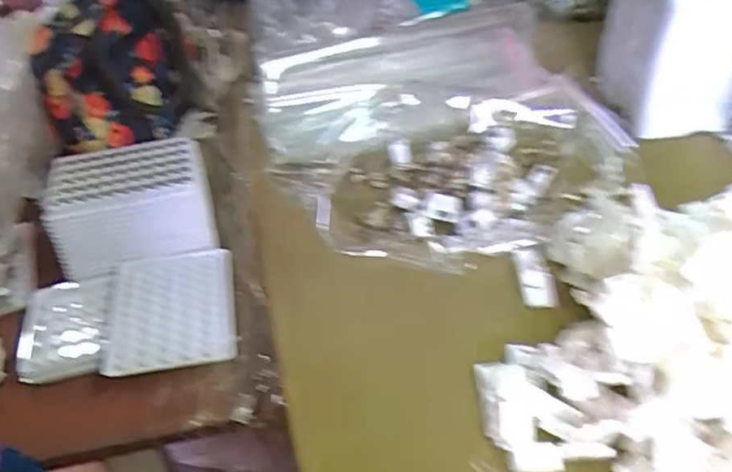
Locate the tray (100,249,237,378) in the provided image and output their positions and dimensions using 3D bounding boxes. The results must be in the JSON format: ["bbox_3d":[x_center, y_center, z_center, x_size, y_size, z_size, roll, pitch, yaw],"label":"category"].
[{"bbox_3d":[-0.157,0.062,0.522,0.097,0.019,0.117,-9,39,-7],"label":"tray"}]

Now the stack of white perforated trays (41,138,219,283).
[{"bbox_3d":[-0.209,-0.025,0.581,0.132,0.068,0.099,-11,39,-9],"label":"stack of white perforated trays"}]

